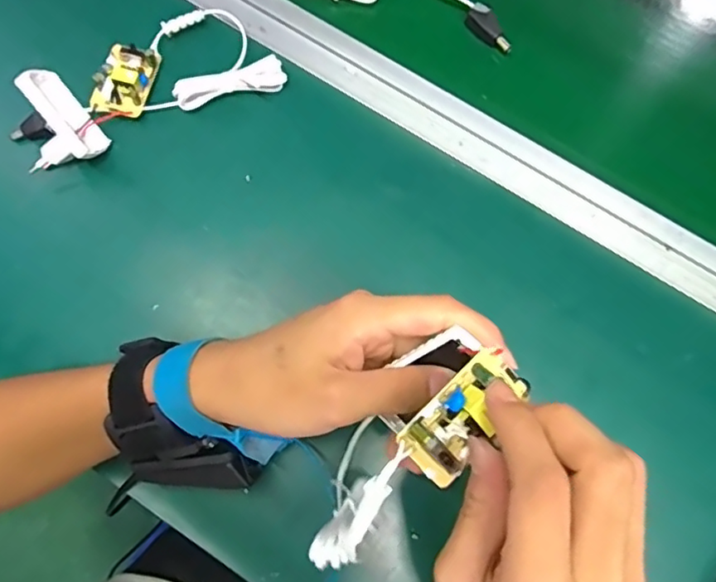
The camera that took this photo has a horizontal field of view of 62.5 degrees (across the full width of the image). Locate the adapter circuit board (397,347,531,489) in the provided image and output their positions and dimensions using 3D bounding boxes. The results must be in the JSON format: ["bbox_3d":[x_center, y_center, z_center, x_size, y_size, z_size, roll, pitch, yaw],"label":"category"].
[{"bbox_3d":[0.046,0.052,0.233,0.054,0.018,0.033,-44,114,-7],"label":"adapter circuit board"}]

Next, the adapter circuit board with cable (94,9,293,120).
[{"bbox_3d":[-0.121,-0.160,0.408,0.128,0.019,0.068,-15,77,2],"label":"adapter circuit board with cable"}]

